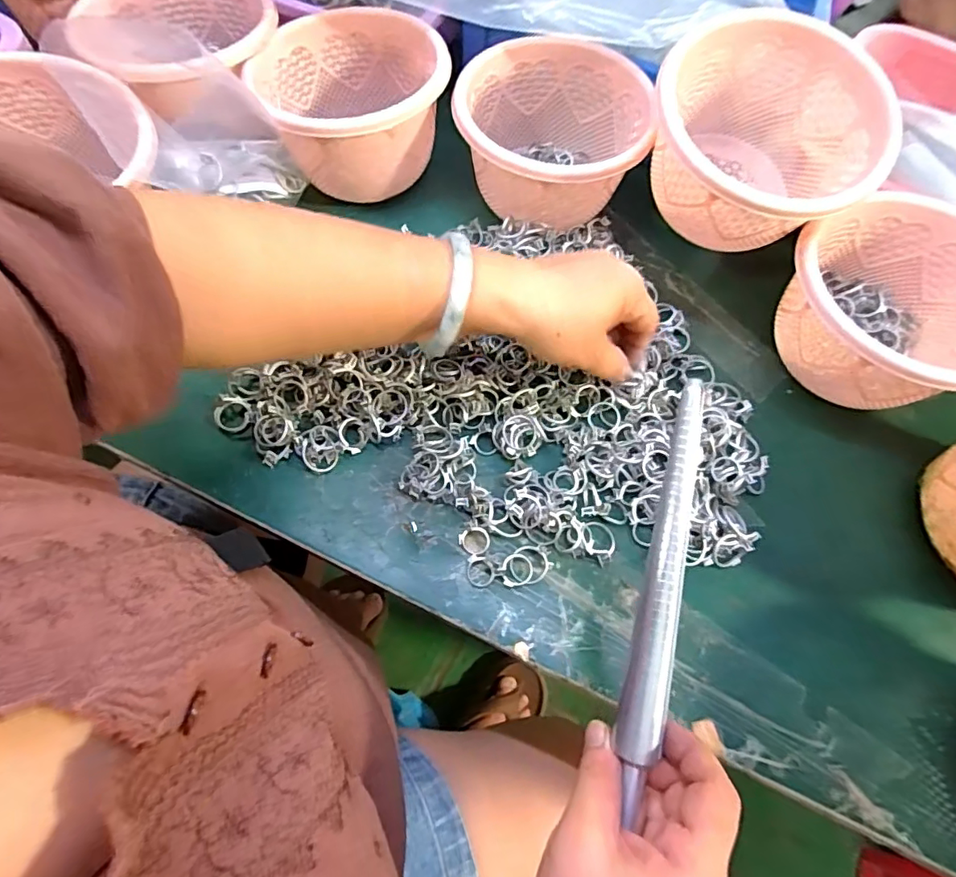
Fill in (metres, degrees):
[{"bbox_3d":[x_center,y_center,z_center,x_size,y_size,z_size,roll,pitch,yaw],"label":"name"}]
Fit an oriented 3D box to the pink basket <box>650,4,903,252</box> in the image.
[{"bbox_3d":[0.189,-0.193,0.360,0.135,0.087,0.142,12,65,1],"label":"pink basket"}]

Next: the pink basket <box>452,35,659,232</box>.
[{"bbox_3d":[0.055,-0.233,0.418,0.140,0.075,0.138,2,65,-4],"label":"pink basket"}]

